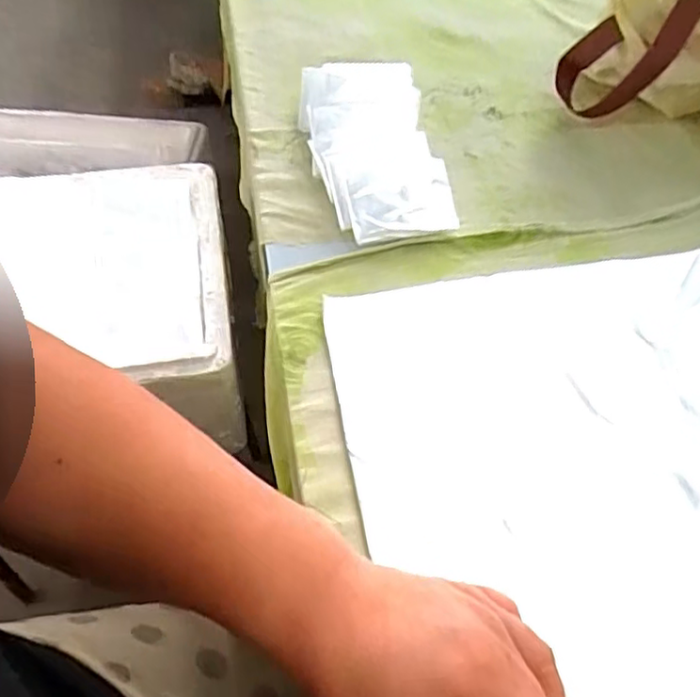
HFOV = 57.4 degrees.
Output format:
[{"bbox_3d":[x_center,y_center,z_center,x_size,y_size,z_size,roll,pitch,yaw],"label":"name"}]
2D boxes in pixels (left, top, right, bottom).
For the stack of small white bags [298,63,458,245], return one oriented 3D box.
[{"bbox_3d":[0.018,-0.190,0.580,0.112,0.048,0.247,-7,53,-6],"label":"stack of small white bags"}]

